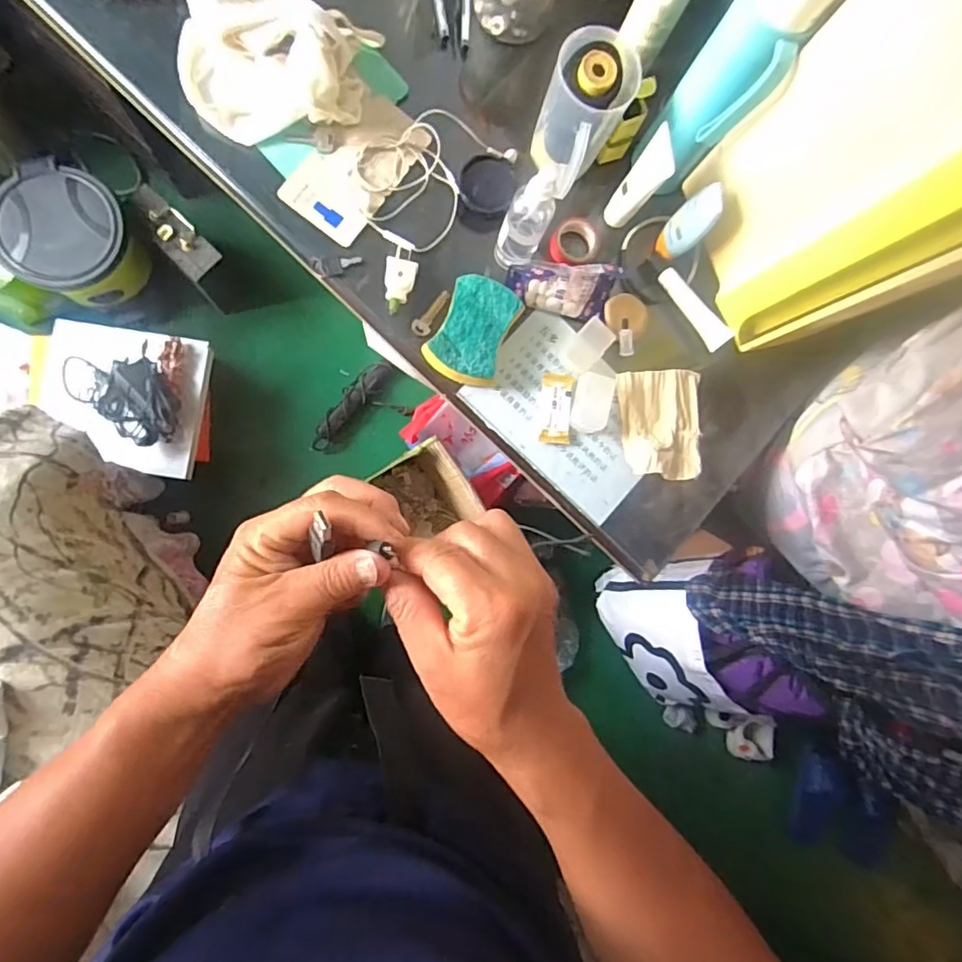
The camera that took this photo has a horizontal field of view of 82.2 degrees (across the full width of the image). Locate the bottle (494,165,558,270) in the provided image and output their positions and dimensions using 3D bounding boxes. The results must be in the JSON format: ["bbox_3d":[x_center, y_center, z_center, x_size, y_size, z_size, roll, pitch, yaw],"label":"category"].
[{"bbox_3d":[0.043,-0.242,0.520,0.041,0.137,0.032,25,84,-7],"label":"bottle"}]

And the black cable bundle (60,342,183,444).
[{"bbox_3d":[-0.675,-0.179,1.044,0.224,0.088,0.159,42,82,-5],"label":"black cable bundle"}]

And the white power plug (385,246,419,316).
[{"bbox_3d":[-0.082,-0.206,0.563,0.031,0.015,0.070,6,87,-9],"label":"white power plug"}]

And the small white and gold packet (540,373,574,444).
[{"bbox_3d":[0.080,-0.077,0.588,0.033,0.009,0.073,2,87,-9],"label":"small white and gold packet"}]

